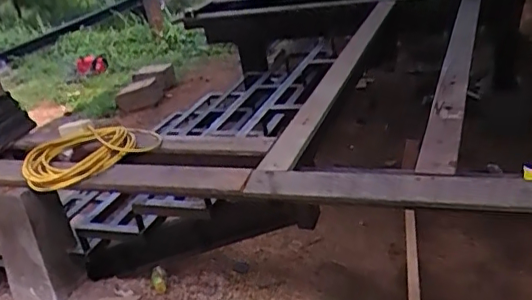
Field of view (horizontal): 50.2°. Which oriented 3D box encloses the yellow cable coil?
[{"bbox_3d":[-0.505,0.013,1.657,0.382,0.093,0.258,-7,25,6],"label":"yellow cable coil"}]

